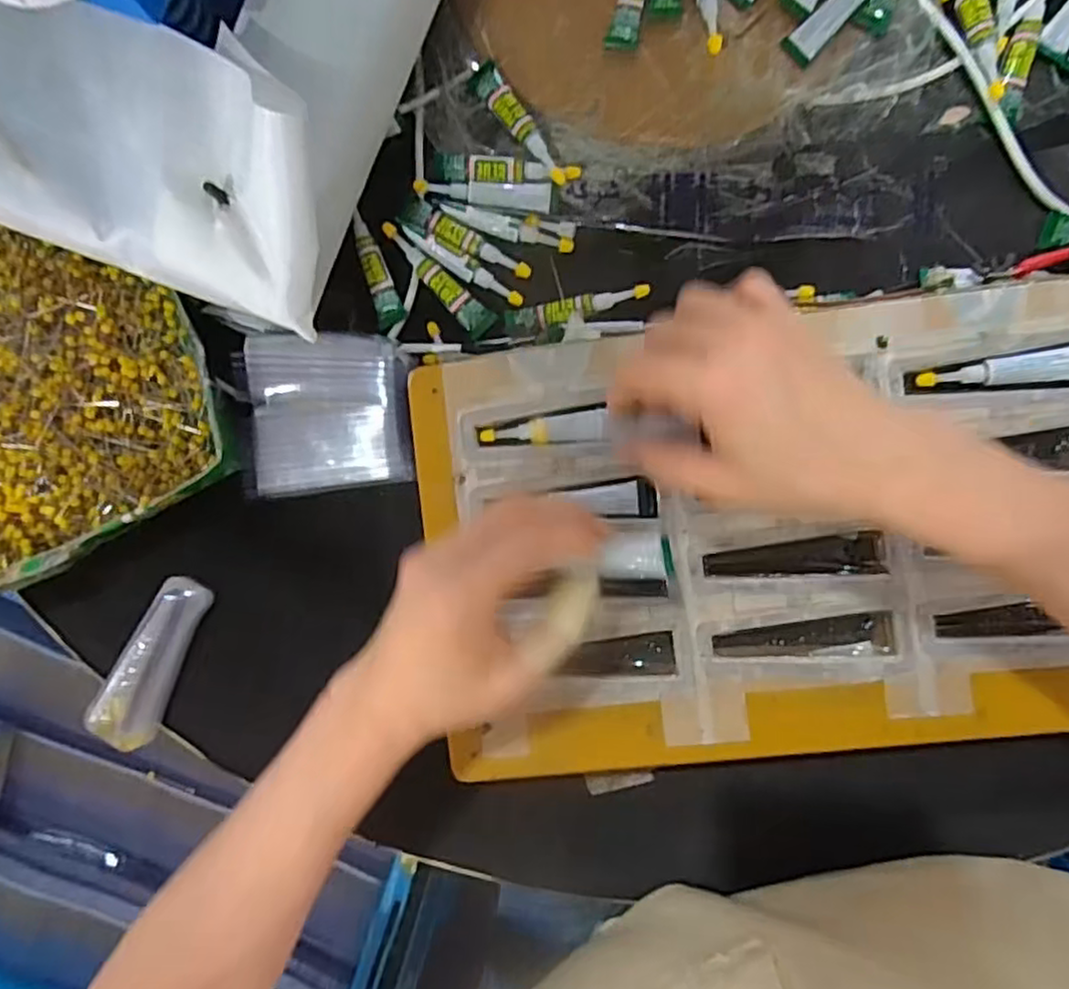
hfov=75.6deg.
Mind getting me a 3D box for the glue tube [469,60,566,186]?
[{"bbox_3d":[-0.009,-0.220,0.409,0.018,0.013,0.084,-36,88,5],"label":"glue tube"}]

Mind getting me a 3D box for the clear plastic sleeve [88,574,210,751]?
[{"bbox_3d":[-0.231,0.102,0.416,0.032,0.028,0.101,26,94,4],"label":"clear plastic sleeve"}]

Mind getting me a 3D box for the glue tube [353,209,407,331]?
[{"bbox_3d":[-0.097,-0.135,0.415,0.017,0.007,0.070,-21,90,6],"label":"glue tube"}]

